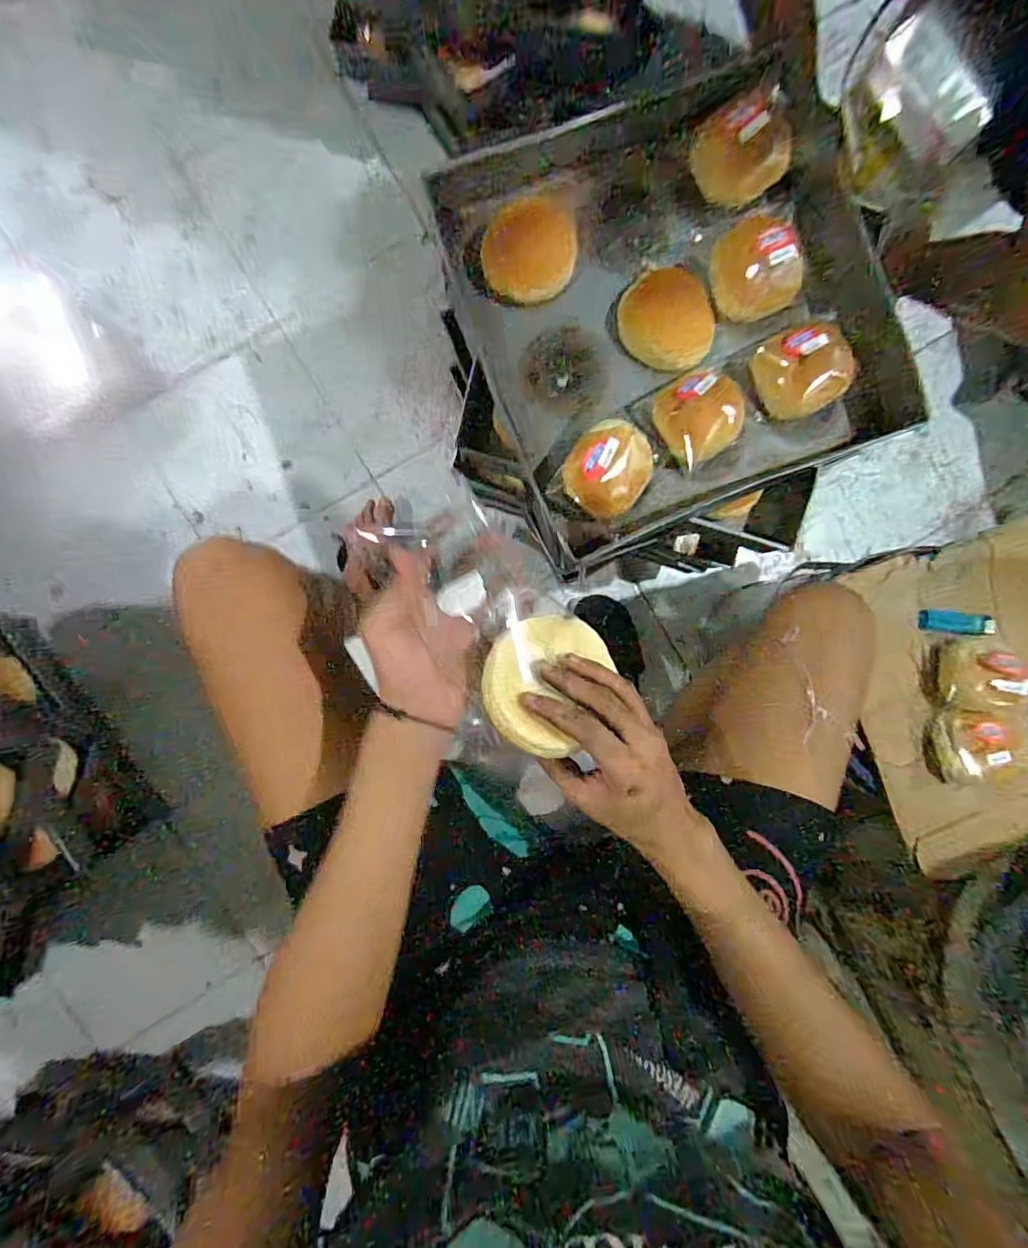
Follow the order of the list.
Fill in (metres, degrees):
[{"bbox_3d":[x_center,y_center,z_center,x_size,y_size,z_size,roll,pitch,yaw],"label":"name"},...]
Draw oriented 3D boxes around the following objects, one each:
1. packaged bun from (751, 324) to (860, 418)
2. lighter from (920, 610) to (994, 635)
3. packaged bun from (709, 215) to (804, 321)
[{"bbox_3d":[0.317,-0.274,0.593,0.104,0.051,0.087,-17,93,-3],"label":"packaged bun"},{"bbox_3d":[0.528,-0.002,0.641,0.084,0.017,0.023,5,91,-4],"label":"lighter"},{"bbox_3d":[0.262,-0.391,0.583,0.080,0.042,0.110,-10,92,-4],"label":"packaged bun"}]

